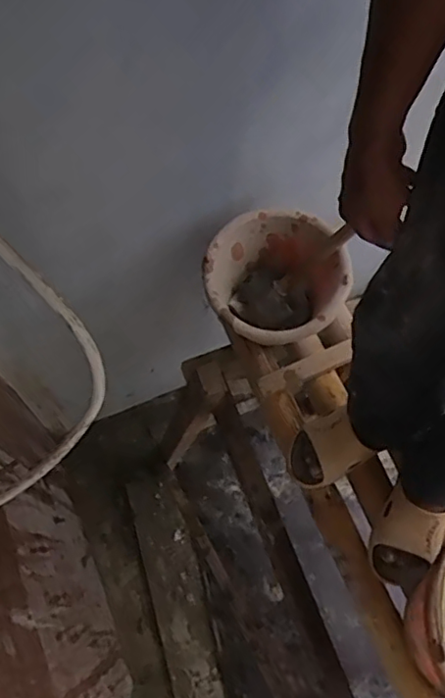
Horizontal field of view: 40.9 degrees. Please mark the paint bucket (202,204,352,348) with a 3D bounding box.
[{"bbox_3d":[0.096,-0.109,1.091,0.239,0.163,0.243,0,61,0],"label":"paint bucket"}]

